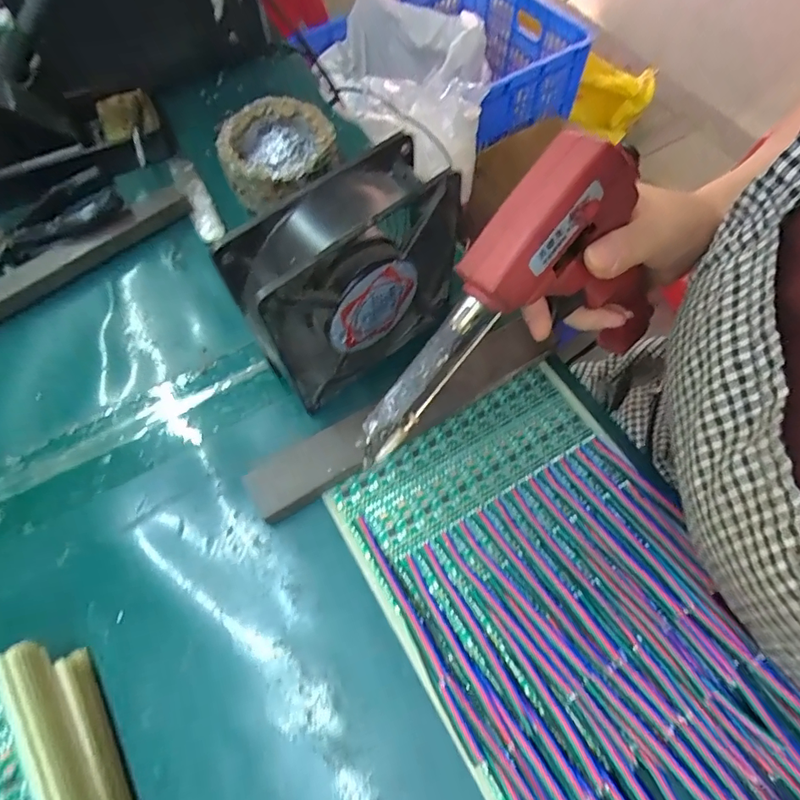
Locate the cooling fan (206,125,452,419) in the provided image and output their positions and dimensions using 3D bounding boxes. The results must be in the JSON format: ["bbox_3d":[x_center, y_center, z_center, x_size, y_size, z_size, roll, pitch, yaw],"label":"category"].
[{"bbox_3d":[-0.024,-0.062,0.275,0.126,0.122,0.038,-38,69,-16],"label":"cooling fan"}]

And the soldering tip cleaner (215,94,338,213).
[{"bbox_3d":[-0.093,-0.187,0.383,0.084,0.047,0.078,-1,64,1],"label":"soldering tip cleaner"}]

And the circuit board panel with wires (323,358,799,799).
[{"bbox_3d":[0.097,0.118,0.247,0.164,0.023,0.274,-29,67,-12],"label":"circuit board panel with wires"}]

